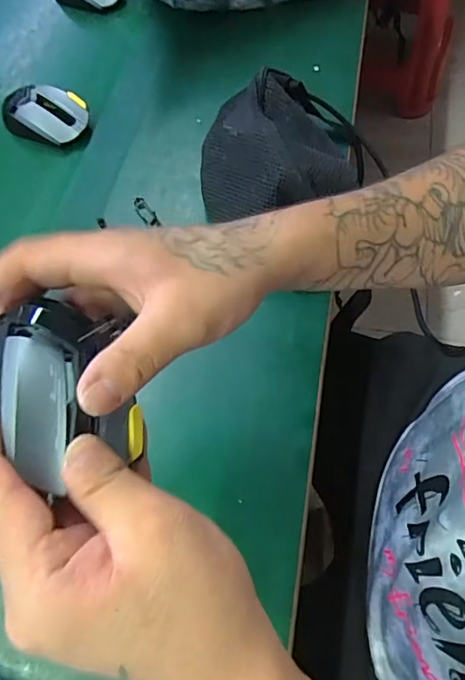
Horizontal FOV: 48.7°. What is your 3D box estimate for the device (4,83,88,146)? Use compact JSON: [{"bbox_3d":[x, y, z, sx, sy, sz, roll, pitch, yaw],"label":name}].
[{"bbox_3d":[-0.218,-0.264,0.594,0.093,0.033,0.056,17,65,12],"label":"device"}]

